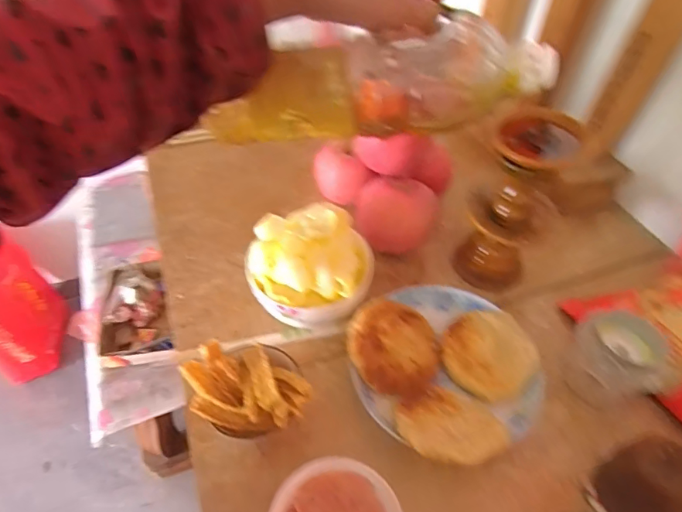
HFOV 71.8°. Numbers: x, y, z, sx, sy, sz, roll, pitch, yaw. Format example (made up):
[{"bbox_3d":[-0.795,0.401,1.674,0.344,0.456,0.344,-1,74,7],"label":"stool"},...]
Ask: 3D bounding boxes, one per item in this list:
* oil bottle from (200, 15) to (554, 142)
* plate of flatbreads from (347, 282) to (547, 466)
[{"bbox_3d":[0.027,-0.137,0.385,0.264,0.081,0.063,-11,49,-4],"label":"oil bottle"},{"bbox_3d":[0.099,0.105,0.452,0.170,0.049,0.171,1,48,-1],"label":"plate of flatbreads"}]

